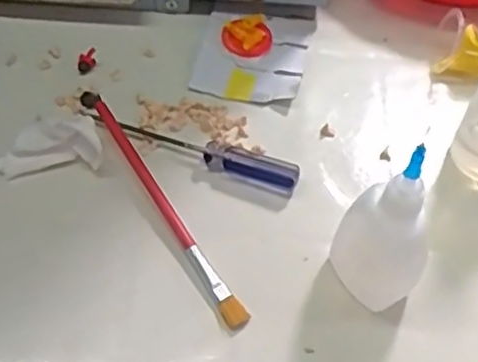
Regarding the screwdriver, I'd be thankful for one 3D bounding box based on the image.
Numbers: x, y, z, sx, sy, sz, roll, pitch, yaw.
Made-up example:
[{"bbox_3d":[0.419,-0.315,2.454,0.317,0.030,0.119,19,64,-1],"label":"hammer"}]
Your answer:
[{"bbox_3d":[-0.024,-0.016,0.365,0.116,0.013,0.016,18,57,9],"label":"screwdriver"}]

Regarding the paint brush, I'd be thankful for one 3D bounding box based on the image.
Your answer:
[{"bbox_3d":[-0.038,0.013,0.345,0.010,0.008,0.146,-27,61,-20],"label":"paint brush"}]

